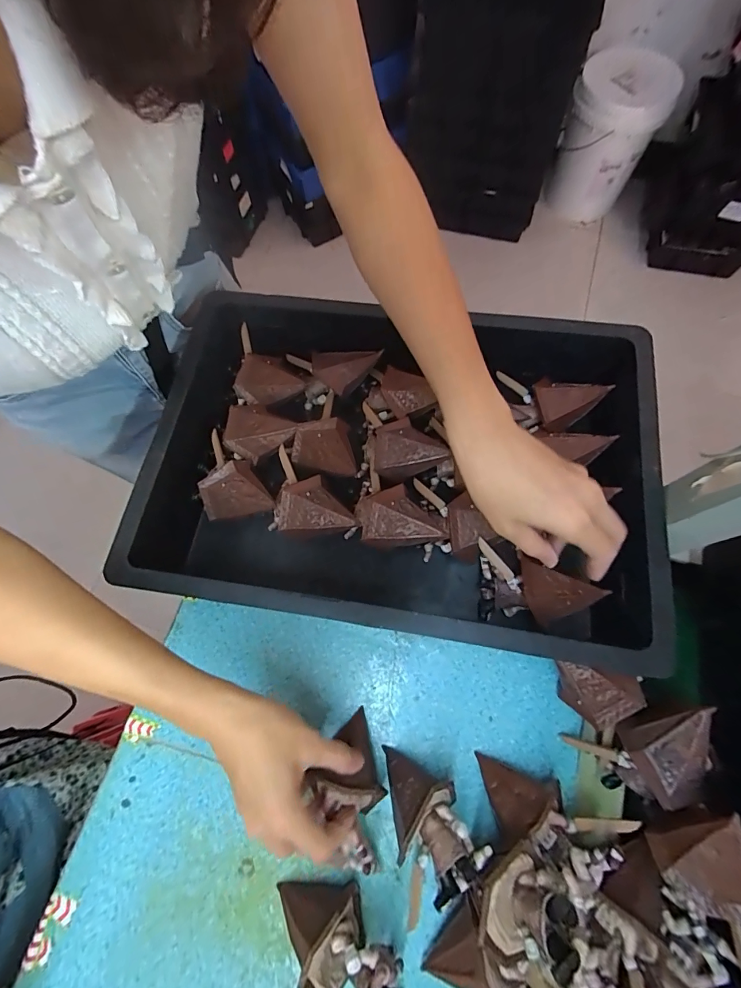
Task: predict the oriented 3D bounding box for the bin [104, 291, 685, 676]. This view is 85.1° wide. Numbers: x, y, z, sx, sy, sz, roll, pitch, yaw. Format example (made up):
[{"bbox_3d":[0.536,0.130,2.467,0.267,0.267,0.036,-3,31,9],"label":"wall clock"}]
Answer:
[{"bbox_3d":[0.015,-0.027,0.404,0.465,0.103,0.315,6,71,4],"label":"bin"}]

